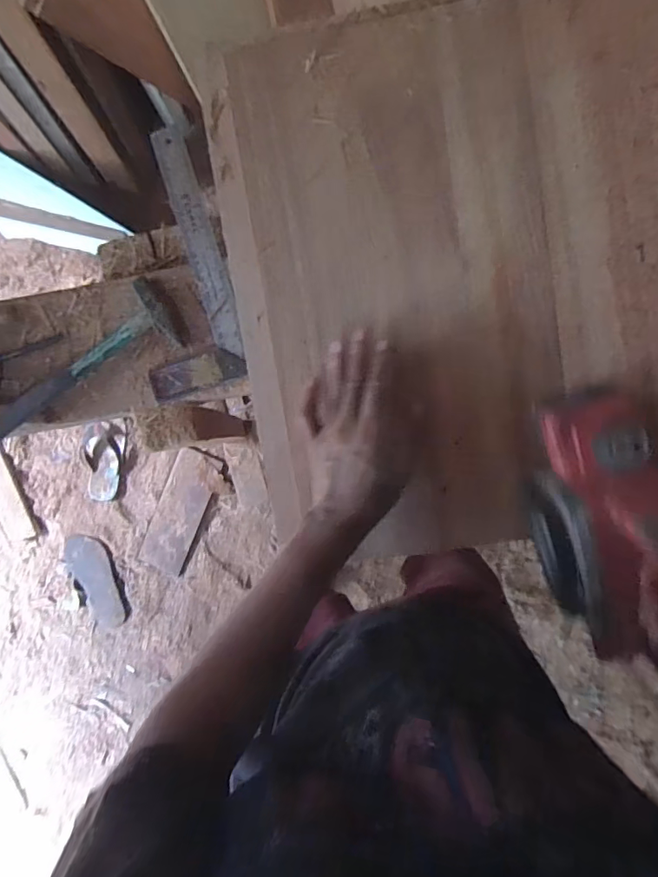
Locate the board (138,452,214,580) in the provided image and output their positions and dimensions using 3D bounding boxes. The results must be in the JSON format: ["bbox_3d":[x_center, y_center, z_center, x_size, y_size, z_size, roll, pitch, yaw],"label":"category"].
[{"bbox_3d":[-0.390,0.191,1.299,0.119,0.025,0.313,21,96,-1],"label":"board"}]

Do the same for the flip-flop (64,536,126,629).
[{"bbox_3d":[-0.614,0.376,1.326,0.104,0.024,0.256,-25,95,4],"label":"flip-flop"}]

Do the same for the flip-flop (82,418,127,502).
[{"bbox_3d":[-0.596,0.058,1.302,0.105,0.043,0.212,11,97,0],"label":"flip-flop"}]

